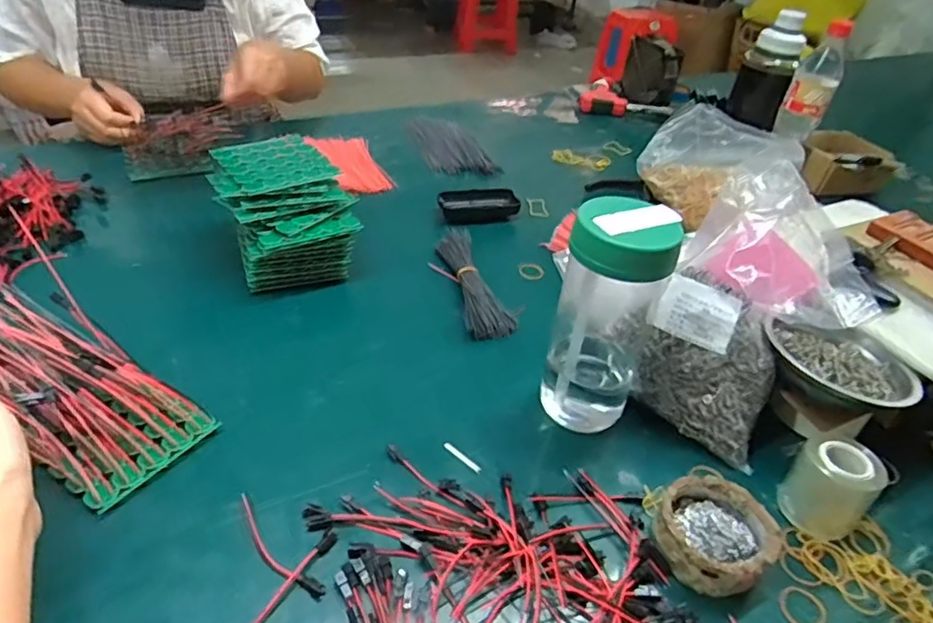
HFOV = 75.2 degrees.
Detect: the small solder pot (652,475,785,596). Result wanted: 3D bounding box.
[{"bbox_3d":[0.187,0.169,0.461,0.082,0.036,0.081,5,37,-4],"label":"small solder pot"}]

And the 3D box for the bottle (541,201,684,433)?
[{"bbox_3d":[0.125,0.007,0.526,0.084,0.206,0.094,21,39,17],"label":"bottle"}]

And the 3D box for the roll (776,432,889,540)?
[{"bbox_3d":[0.295,0.142,0.495,0.058,0.071,0.058,5,37,-4],"label":"roll"}]

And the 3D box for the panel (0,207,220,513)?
[{"bbox_3d":[-0.330,0.043,0.486,0.238,0.039,0.108,39,43,4],"label":"panel"}]

